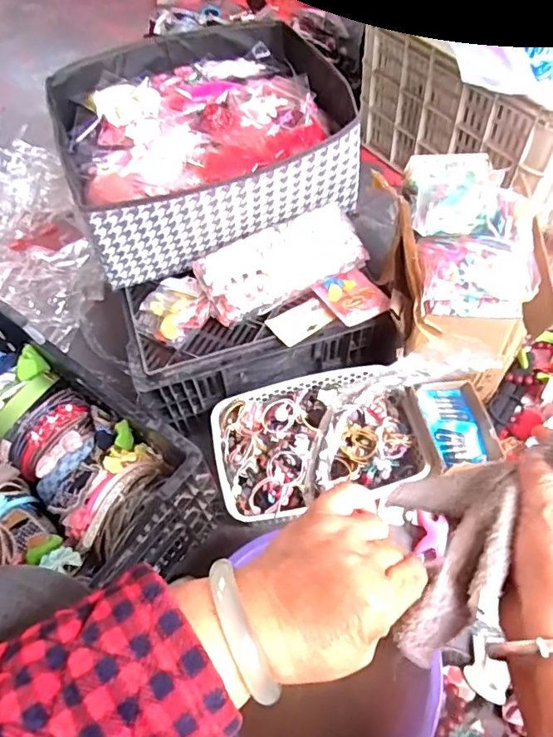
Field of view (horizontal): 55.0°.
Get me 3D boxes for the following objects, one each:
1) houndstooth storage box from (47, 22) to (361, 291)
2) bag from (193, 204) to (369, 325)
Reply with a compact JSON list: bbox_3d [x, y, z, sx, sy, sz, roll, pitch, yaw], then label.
[{"bbox_3d":[-0.110,-0.352,0.818,0.392,0.149,0.366,-19,59,-8],"label":"houndstooth storage box"},{"bbox_3d":[0.004,-0.151,0.759,0.229,0.065,0.094,-27,61,-12],"label":"bag"}]

